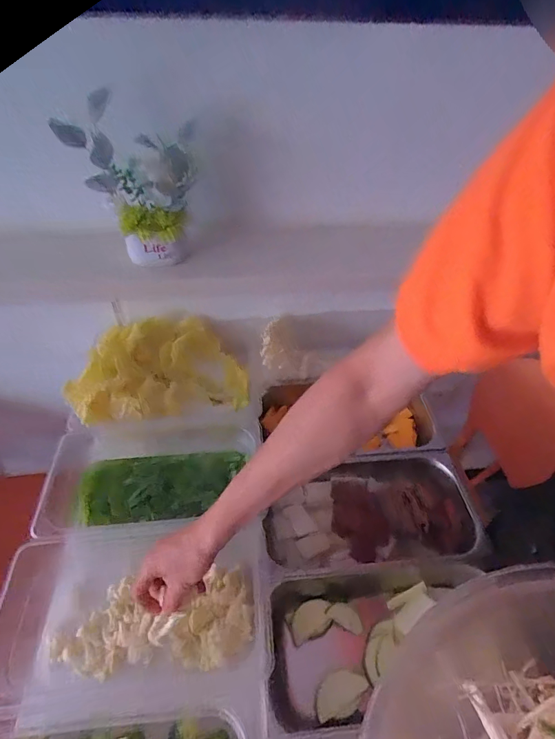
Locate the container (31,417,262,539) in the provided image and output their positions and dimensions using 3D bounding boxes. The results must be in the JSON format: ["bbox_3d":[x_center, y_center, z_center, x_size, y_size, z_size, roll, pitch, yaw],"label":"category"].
[{"bbox_3d":[-0.195,0.168,0.636,0.331,0.084,0.160,-9,46,-13],"label":"container"}]

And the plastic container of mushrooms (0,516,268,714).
[{"bbox_3d":[-0.186,0.319,0.522,0.325,0.125,0.184,-2,45,-6],"label":"plastic container of mushrooms"}]

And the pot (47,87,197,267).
[{"bbox_3d":[-0.247,-0.317,0.690,0.200,0.258,0.098,-9,46,-13],"label":"pot"}]

